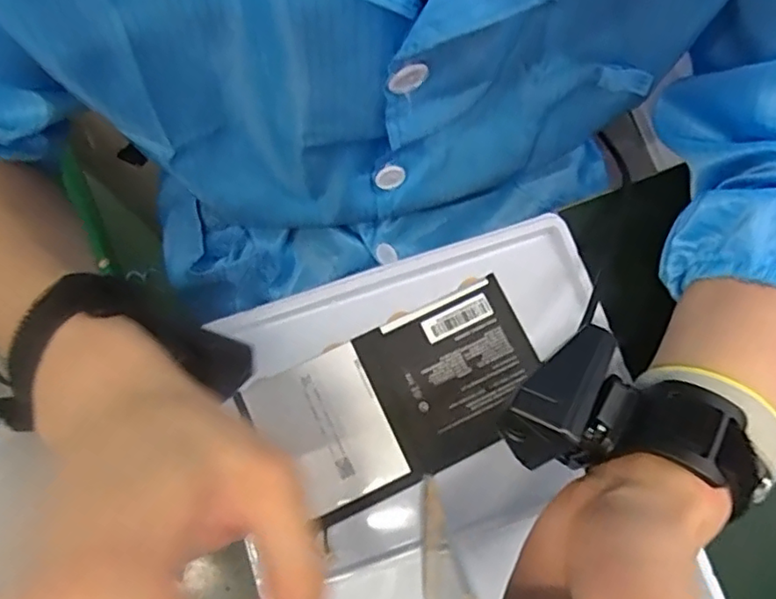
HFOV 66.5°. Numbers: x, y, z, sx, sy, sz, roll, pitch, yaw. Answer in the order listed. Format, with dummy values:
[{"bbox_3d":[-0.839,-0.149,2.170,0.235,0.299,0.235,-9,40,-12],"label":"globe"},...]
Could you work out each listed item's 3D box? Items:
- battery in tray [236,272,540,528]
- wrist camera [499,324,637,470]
[{"bbox_3d":[0.008,0.058,0.351,0.164,0.008,0.091,-24,81,-4],"label":"battery in tray"},{"bbox_3d":[0.075,0.036,0.254,0.026,0.027,0.067,37,63,6],"label":"wrist camera"}]

